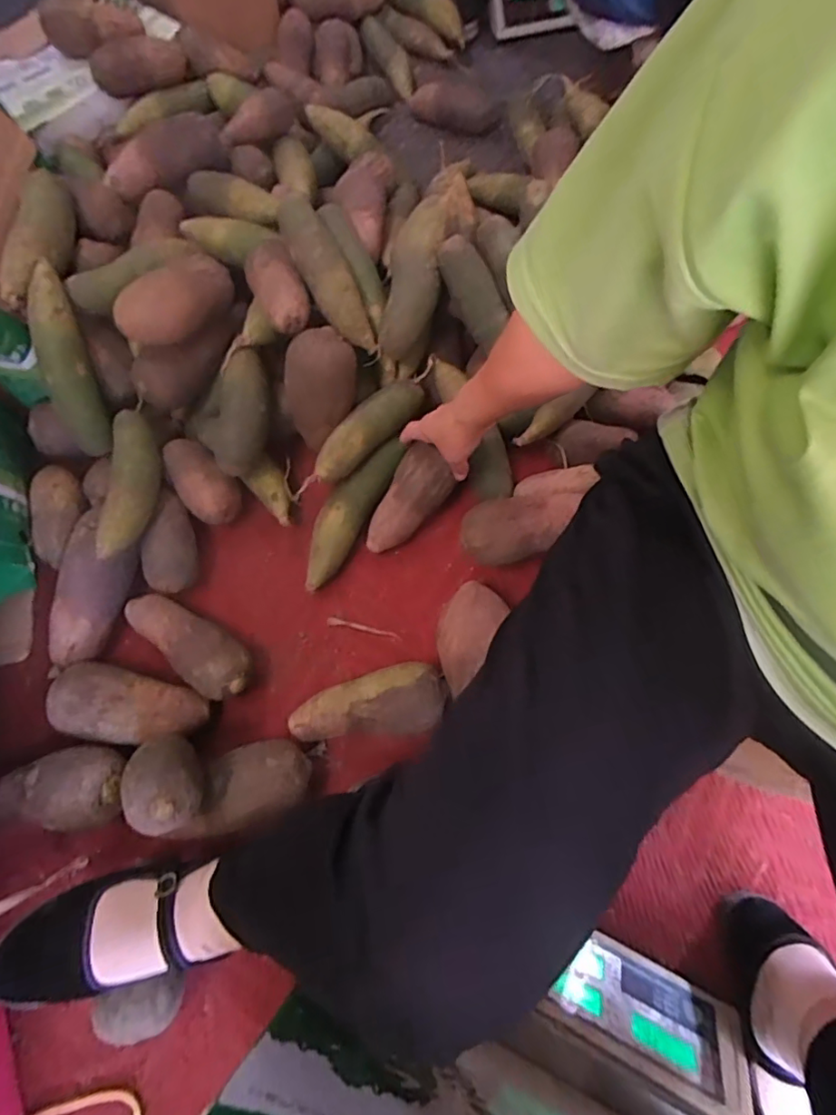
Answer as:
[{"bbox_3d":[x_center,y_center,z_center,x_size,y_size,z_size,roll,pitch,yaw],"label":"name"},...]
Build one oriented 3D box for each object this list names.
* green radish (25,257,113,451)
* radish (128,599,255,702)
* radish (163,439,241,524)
[{"bbox_3d":[-0.430,-0.240,0.665,0.049,0.052,0.210,-7,111,-1],"label":"green radish"},{"bbox_3d":[-0.270,0.098,0.647,0.179,0.062,0.068,36,74,14],"label":"radish"},{"bbox_3d":[-0.283,-0.099,0.711,0.066,0.050,0.116,-40,73,-13],"label":"radish"}]

